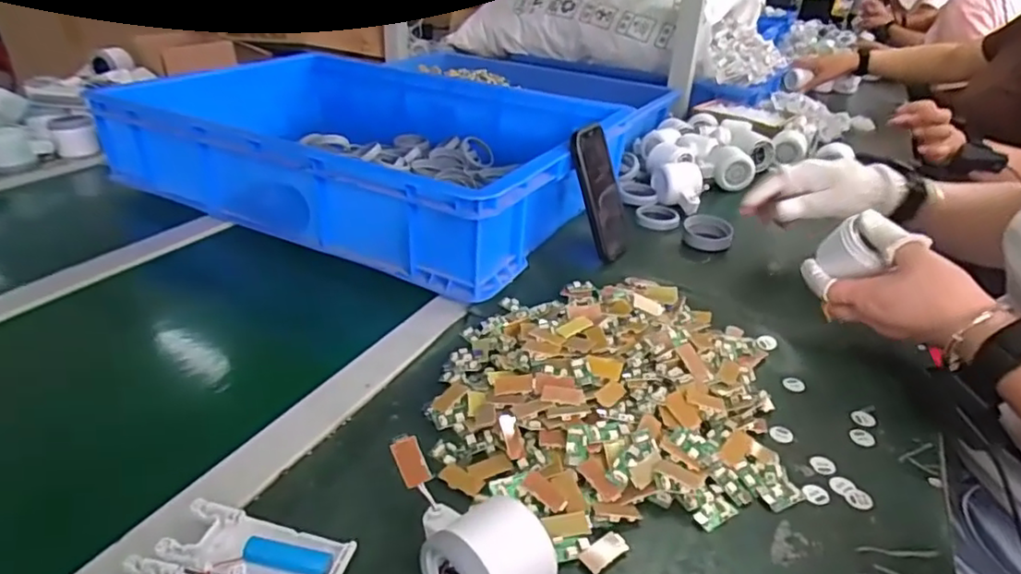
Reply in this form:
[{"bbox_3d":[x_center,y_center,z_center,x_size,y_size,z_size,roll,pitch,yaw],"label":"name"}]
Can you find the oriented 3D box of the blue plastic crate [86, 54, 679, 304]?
[{"bbox_3d":[-0.174,-0.189,0.830,0.559,0.117,0.399,17,32,22],"label":"blue plastic crate"}]

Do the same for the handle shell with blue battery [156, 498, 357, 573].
[{"bbox_3d":[-0.146,0.154,0.361,0.100,0.018,0.041,9,30,9],"label":"handle shell with blue battery"}]

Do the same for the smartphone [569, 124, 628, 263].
[{"bbox_3d":[0.104,-0.106,0.705,0.011,0.150,0.069,-4,20,40],"label":"smartphone"}]

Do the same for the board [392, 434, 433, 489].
[{"bbox_3d":[-0.058,0.101,0.359,0.016,0.033,0.004,-24,17,-20],"label":"board"}]

